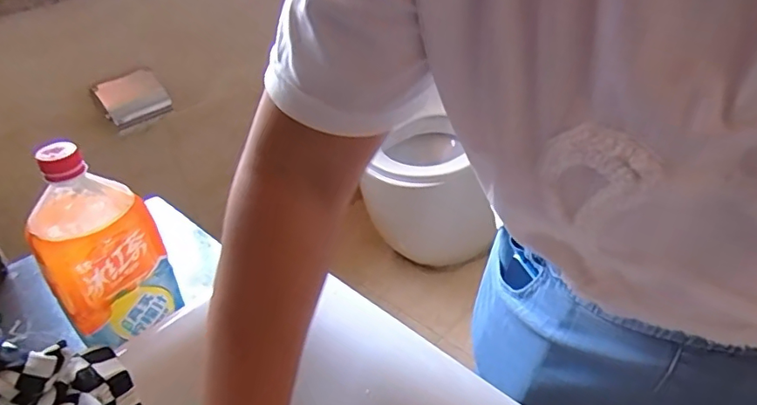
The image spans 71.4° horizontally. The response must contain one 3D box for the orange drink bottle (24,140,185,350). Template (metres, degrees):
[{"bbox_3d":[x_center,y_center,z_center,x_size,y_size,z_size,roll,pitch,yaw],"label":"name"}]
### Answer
[{"bbox_3d":[-0.252,0.033,0.469,0.091,0.193,0.080,-31,45,-33],"label":"orange drink bottle"}]

